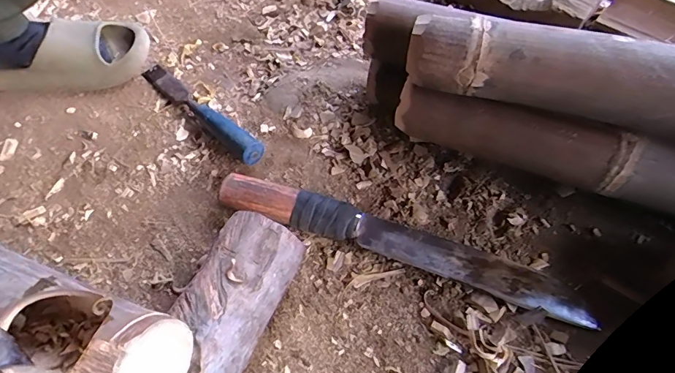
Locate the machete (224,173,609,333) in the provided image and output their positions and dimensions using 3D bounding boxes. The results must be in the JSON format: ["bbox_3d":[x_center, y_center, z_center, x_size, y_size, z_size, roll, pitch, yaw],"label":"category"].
[{"bbox_3d":[0.052,0.048,0.372,0.335,0.029,0.041,16,59,12],"label":"machete"}]

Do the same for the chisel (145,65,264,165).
[{"bbox_3d":[-0.163,-0.092,0.472,0.222,0.032,0.025,38,65,24],"label":"chisel"}]

